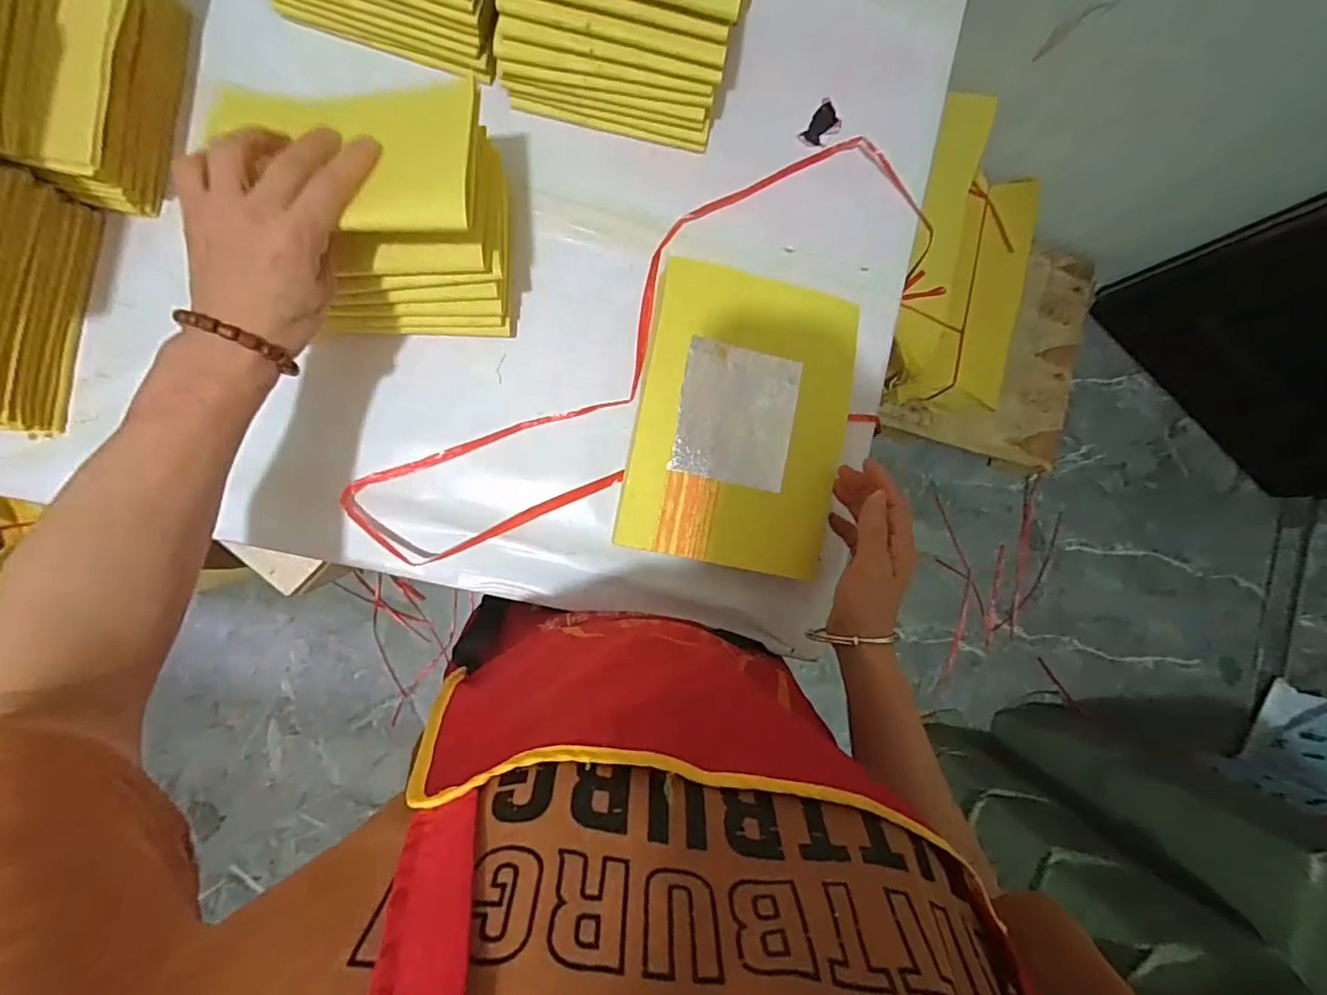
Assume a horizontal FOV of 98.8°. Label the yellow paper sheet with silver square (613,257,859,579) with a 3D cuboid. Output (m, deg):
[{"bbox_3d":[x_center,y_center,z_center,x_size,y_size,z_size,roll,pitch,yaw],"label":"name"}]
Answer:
[{"bbox_3d":[0.062,-0.059,0.438,0.161,0.021,0.218,12,86,-7],"label":"yellow paper sheet with silver square"}]

